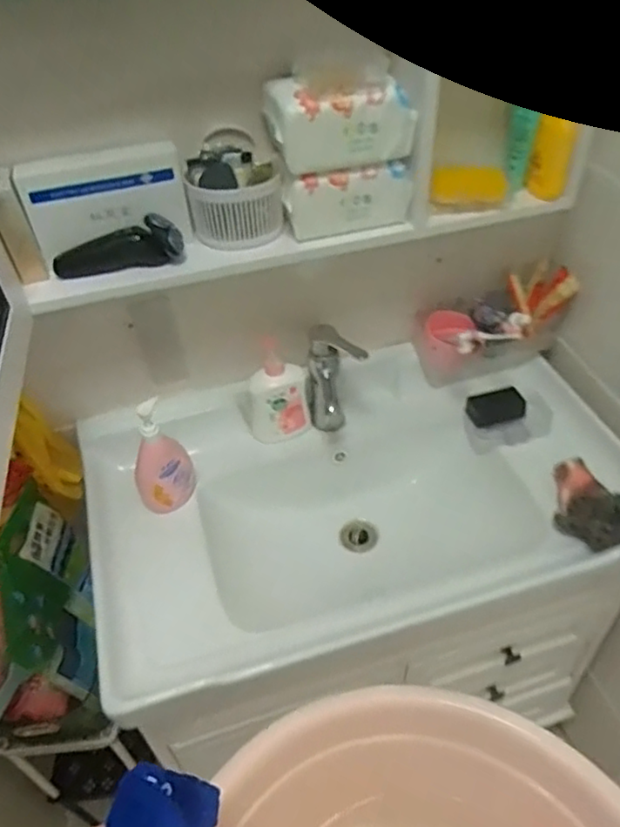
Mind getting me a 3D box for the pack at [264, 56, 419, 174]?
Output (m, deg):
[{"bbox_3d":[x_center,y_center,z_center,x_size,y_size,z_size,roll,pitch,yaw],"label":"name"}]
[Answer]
[{"bbox_3d":[0.032,-0.359,0.743,0.172,0.109,0.077,-13,43,-9],"label":"pack"}]

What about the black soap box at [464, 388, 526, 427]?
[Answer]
[{"bbox_3d":[0.314,-0.010,1.049,0.092,0.034,0.054,-13,43,-9],"label":"black soap box"}]

